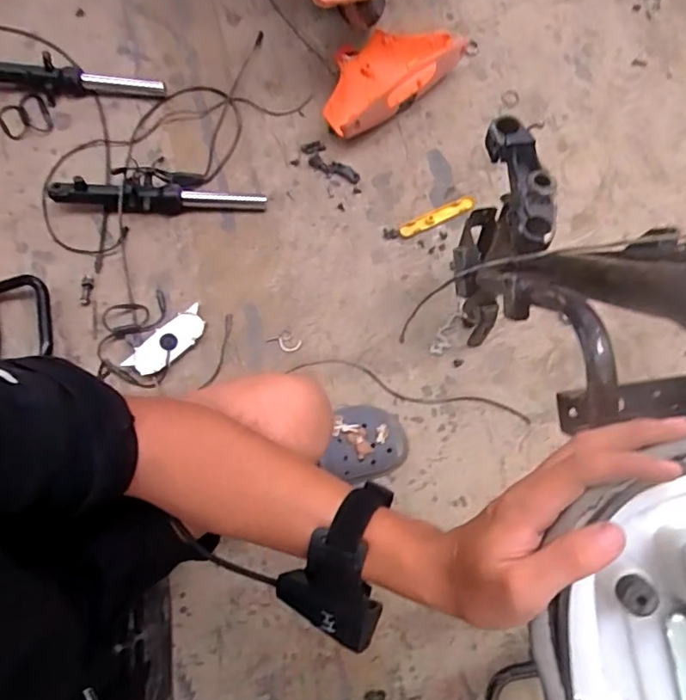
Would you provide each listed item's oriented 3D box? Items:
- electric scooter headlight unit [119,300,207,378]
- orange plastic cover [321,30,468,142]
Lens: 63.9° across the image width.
[{"bbox_3d":[-0.287,-0.011,0.897,0.140,0.013,0.058,-38,79,-10],"label":"electric scooter headlight unit"},{"bbox_3d":[0.061,-0.514,1.008,0.275,0.098,0.191,-34,79,-9],"label":"orange plastic cover"}]

